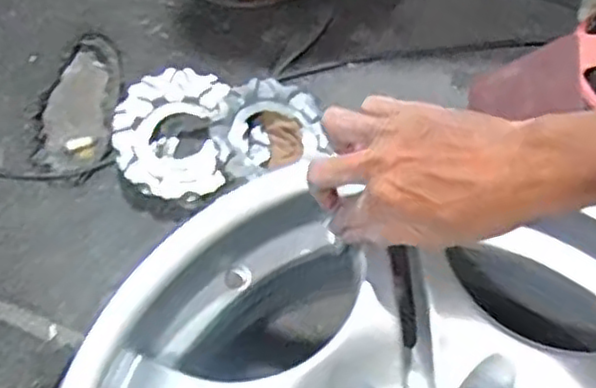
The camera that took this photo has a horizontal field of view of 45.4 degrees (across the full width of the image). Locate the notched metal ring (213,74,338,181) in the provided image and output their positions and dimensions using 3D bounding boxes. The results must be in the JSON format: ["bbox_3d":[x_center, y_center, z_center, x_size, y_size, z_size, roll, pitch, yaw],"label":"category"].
[{"bbox_3d":[-0.033,-0.071,0.747,0.127,0.031,0.103,-21,81,-22],"label":"notched metal ring"}]

